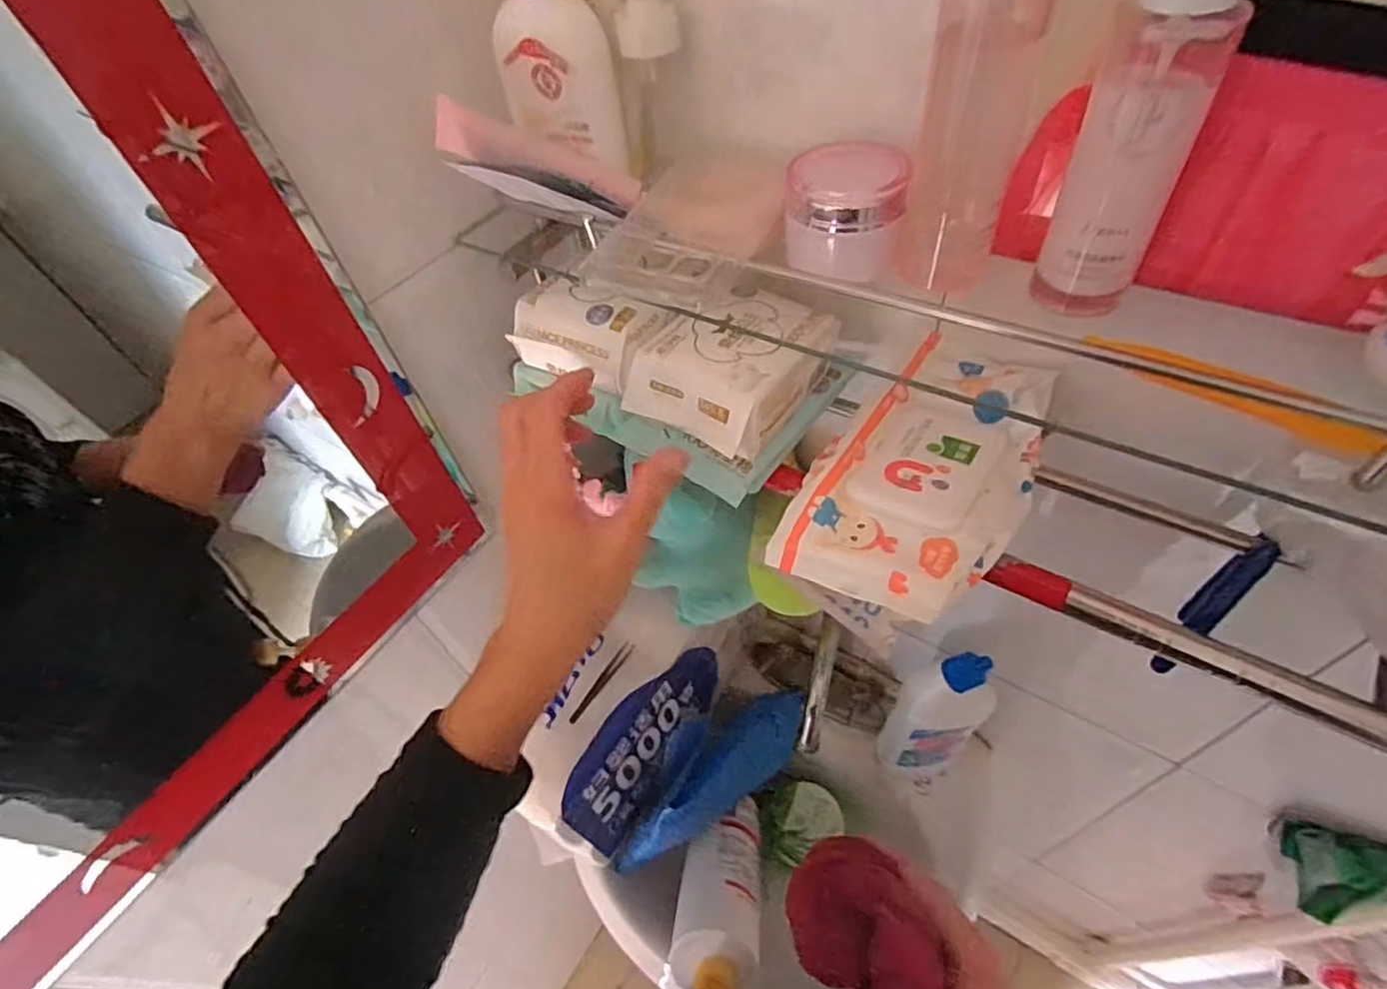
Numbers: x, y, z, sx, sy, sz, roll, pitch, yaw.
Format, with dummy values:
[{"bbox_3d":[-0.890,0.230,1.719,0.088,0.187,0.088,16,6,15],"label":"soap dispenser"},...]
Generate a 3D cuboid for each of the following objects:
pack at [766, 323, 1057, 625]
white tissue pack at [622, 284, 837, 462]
[{"bbox_3d":[0.137,-0.017,0.375,0.105,0.035,0.187,27,59,24],"label":"pack"},{"bbox_3d":[0.027,-0.082,0.403,0.083,0.037,0.116,31,61,27],"label":"white tissue pack"}]

